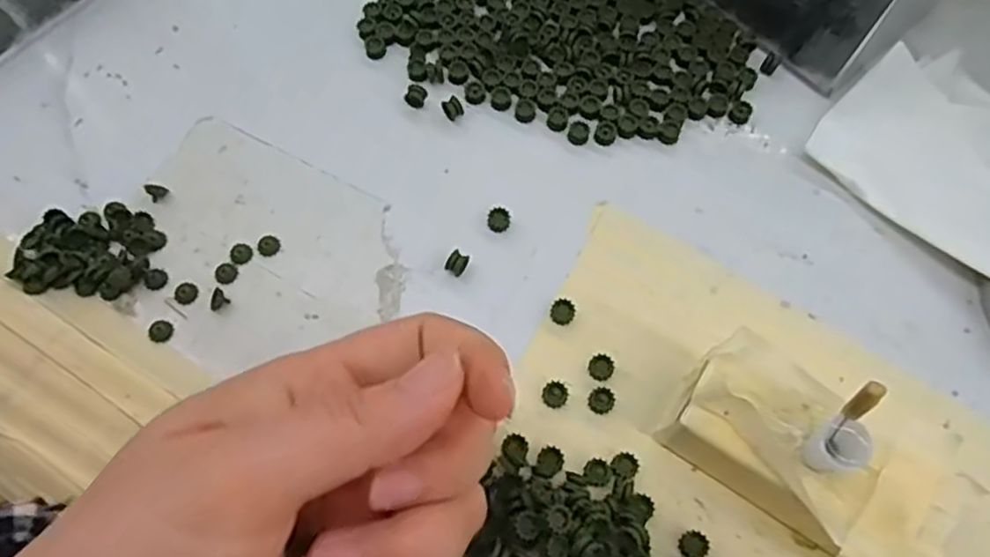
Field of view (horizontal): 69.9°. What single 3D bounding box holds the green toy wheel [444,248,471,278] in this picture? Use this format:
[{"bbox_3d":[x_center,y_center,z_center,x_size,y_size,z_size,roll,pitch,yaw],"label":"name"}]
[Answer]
[{"bbox_3d":[-0.014,-0.006,0.262,0.007,0.009,0.009,25,70,10],"label":"green toy wheel"}]

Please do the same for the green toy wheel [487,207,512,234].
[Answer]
[{"bbox_3d":[0.002,-0.022,0.270,0.009,0.006,0.008,3,68,1],"label":"green toy wheel"}]

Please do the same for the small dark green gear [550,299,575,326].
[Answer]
[{"bbox_3d":[0.024,0.012,0.255,0.008,0.006,0.008,0,68,0],"label":"small dark green gear"}]

